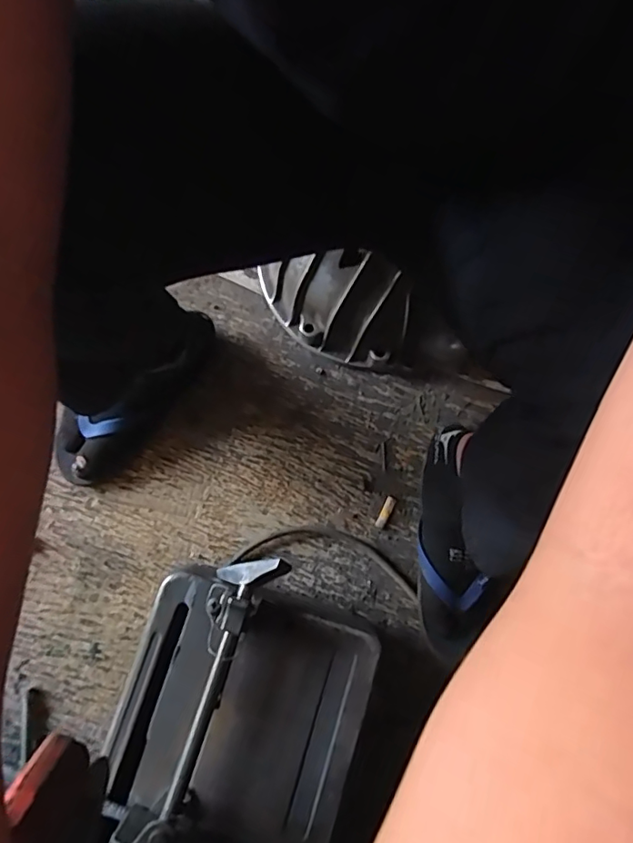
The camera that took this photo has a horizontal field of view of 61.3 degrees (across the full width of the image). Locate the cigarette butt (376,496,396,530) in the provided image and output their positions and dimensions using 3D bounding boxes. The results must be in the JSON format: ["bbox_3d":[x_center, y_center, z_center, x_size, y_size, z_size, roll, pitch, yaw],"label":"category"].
[{"bbox_3d":[0.088,0.116,0.678,0.013,0.004,0.042,28,78,4],"label":"cigarette butt"}]

